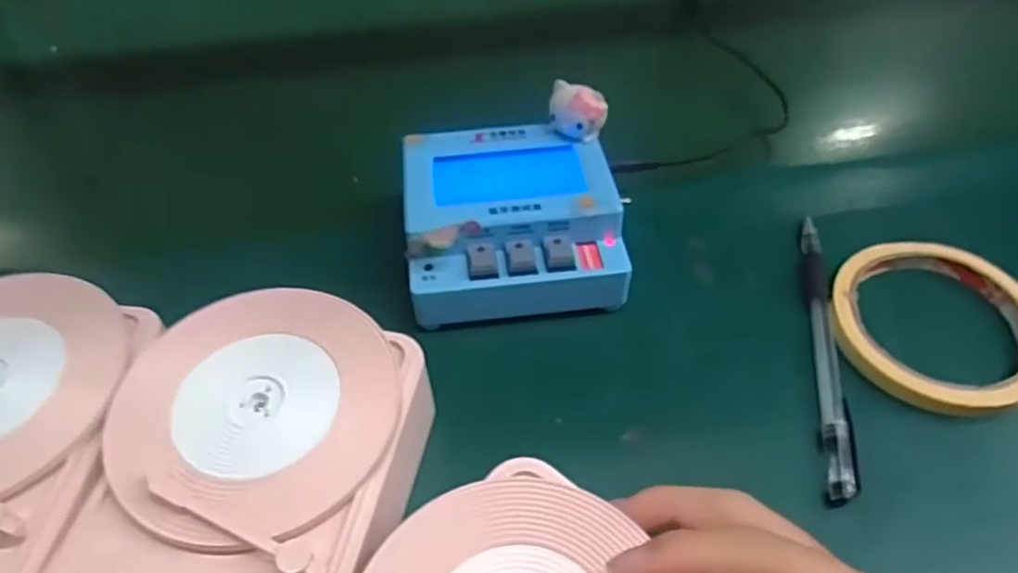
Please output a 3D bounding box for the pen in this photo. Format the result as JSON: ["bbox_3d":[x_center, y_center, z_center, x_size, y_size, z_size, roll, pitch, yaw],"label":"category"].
[{"bbox_3d":[0.144,0.026,0.310,0.012,0.007,0.152,7,50,7],"label":"pen"}]

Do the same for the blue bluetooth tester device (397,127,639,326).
[{"bbox_3d":[0.001,-0.032,0.339,0.099,0.050,0.097,-6,50,-4],"label":"blue bluetooth tester device"}]

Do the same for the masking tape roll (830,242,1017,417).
[{"bbox_3d":[0.197,0.017,0.311,0.092,0.014,0.086,0,49,1],"label":"masking tape roll"}]

